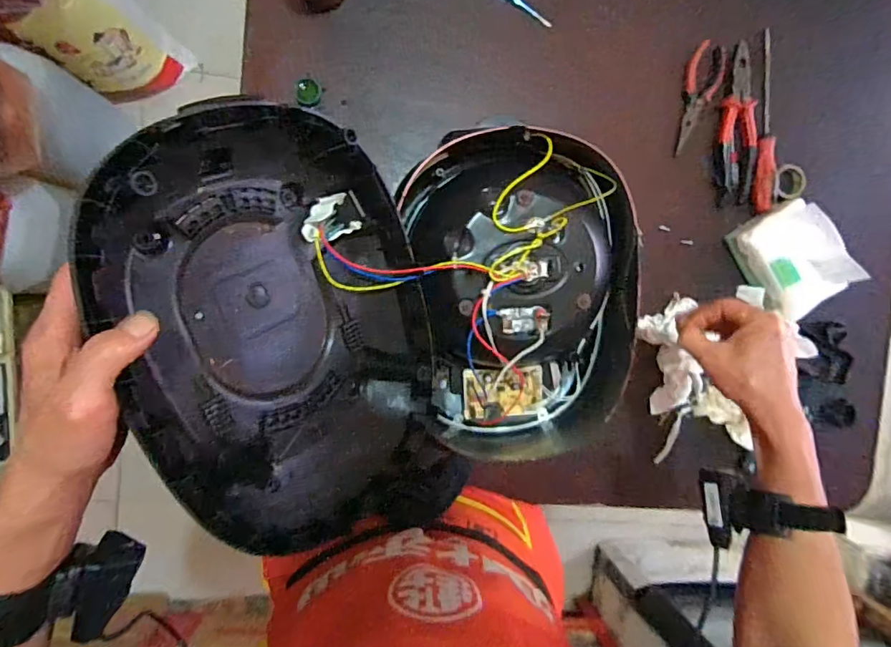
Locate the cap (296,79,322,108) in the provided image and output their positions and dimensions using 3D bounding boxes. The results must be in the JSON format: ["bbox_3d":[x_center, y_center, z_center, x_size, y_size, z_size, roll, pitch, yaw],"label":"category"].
[{"bbox_3d":[-0.173,-0.292,0.617,0.031,0.016,0.032,0,94,-7],"label":"cap"}]

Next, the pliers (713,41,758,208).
[{"bbox_3d":[0.403,-0.272,0.670,0.053,0.012,0.207,3,93,-7],"label":"pliers"}]

